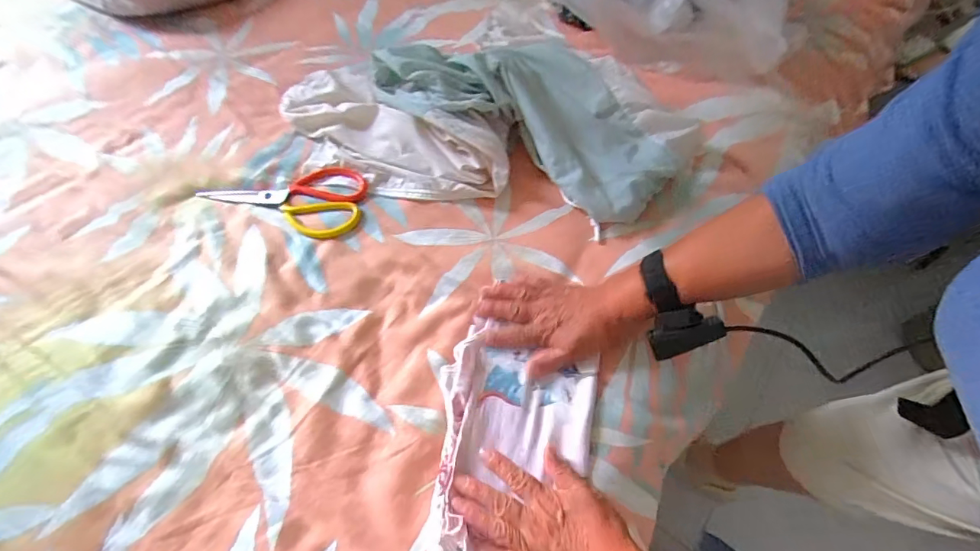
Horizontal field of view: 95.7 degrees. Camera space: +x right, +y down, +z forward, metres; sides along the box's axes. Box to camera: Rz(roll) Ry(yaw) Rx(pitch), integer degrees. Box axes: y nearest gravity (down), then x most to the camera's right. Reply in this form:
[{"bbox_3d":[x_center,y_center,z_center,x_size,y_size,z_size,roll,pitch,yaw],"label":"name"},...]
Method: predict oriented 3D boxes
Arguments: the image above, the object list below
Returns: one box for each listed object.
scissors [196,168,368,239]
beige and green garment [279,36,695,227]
[{"bbox_3d":[-0.279,-0.101,0.588,0.223,0.011,0.111,2,59,-1],"label":"scissors"},{"bbox_3d":[-0.008,-0.234,0.622,0.573,0.104,0.280,8,59,3],"label":"beige and green garment"}]

